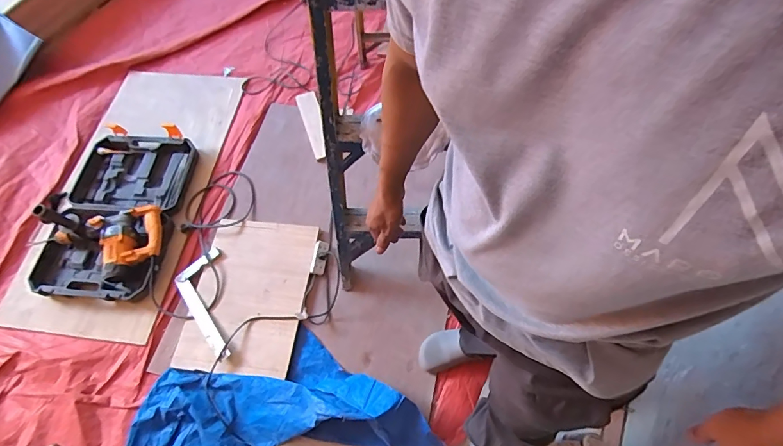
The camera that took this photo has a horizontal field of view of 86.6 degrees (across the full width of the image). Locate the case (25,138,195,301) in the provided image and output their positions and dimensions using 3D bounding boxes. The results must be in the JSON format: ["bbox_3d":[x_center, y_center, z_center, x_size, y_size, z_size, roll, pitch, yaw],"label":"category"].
[{"bbox_3d":[-0.973,-0.047,1.486,0.416,0.086,0.637,0,63,2],"label":"case"}]

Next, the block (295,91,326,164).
[{"bbox_3d":[-0.300,-0.387,1.642,0.083,0.034,0.363,-18,64,-7],"label":"block"}]

